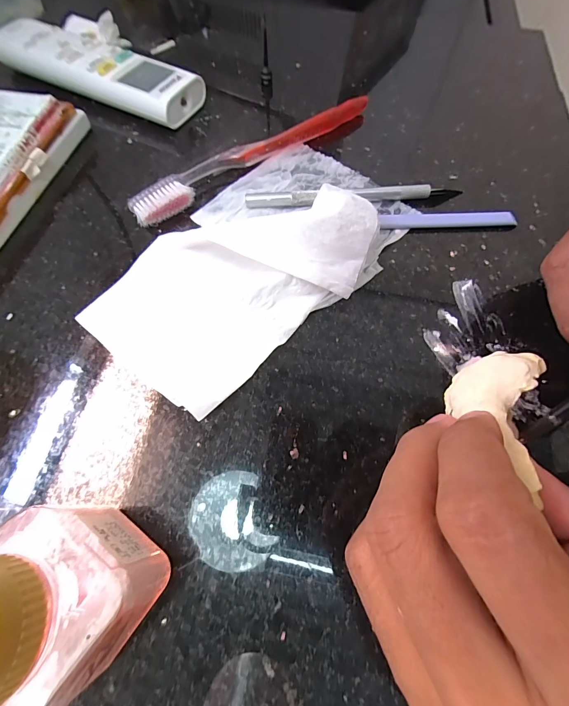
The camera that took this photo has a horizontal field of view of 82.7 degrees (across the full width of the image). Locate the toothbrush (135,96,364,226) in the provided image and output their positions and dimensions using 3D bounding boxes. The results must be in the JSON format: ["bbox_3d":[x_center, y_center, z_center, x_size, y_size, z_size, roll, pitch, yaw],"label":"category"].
[{"bbox_3d":[-0.019,-0.137,0.218,0.183,0.013,0.019,-36,71,-16],"label":"toothbrush"}]

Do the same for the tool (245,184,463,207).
[{"bbox_3d":[0.044,-0.099,0.204,0.135,0.008,0.009,-6,66,-4],"label":"tool"}]

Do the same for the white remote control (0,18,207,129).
[{"bbox_3d":[-0.146,-0.217,0.249,0.170,0.022,0.042,25,67,10],"label":"white remote control"}]

